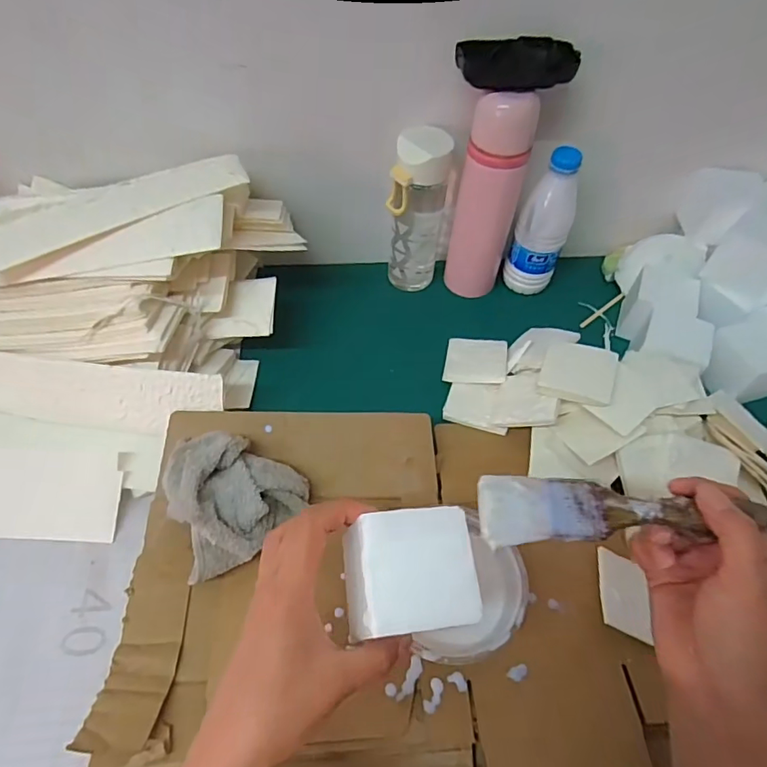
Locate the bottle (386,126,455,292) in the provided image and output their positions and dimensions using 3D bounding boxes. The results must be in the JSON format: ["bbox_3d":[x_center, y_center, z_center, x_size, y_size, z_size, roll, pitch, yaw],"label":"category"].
[{"bbox_3d":[0.037,-0.189,0.594,0.060,0.205,0.059,18,56,9],"label":"bottle"}]

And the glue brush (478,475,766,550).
[{"bbox_3d":[0.142,0.076,0.301,0.167,0.010,0.041,0,61,5],"label":"glue brush"}]

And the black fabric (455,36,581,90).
[{"bbox_3d":[0.123,-0.295,0.468,0.108,0.032,0.028,-1,55,-4],"label":"black fabric"}]

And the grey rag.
[{"bbox_3d":[-0.135,0.097,0.432,0.103,0.062,0.118,33,60,18],"label":"grey rag"}]

